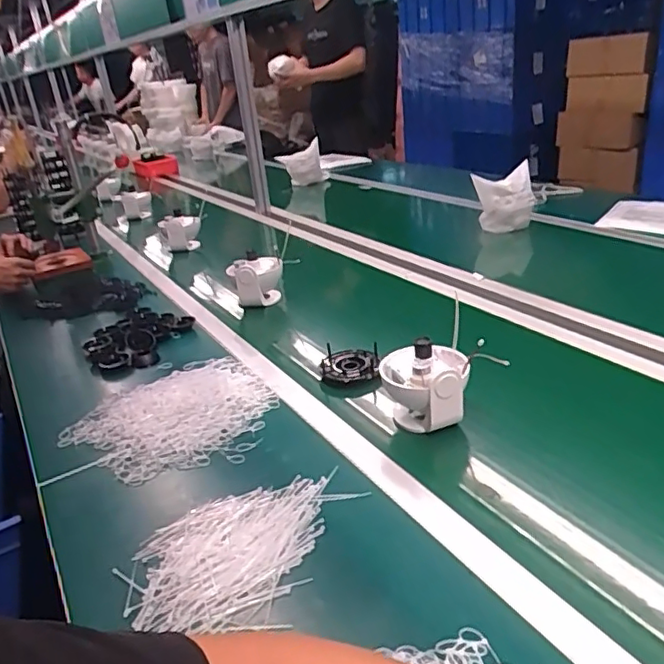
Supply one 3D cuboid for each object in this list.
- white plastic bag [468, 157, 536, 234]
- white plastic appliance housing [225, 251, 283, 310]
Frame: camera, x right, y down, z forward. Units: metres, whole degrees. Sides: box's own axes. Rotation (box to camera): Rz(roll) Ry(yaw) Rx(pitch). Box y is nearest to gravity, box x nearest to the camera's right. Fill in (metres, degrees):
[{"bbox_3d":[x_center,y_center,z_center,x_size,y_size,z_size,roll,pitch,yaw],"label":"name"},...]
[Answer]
[{"bbox_3d":[0.453,-0.344,1.567,0.147,0.152,0.143,-4,25,9],"label":"white plastic bag"},{"bbox_3d":[-0.156,-0.114,1.274,0.104,0.114,0.074,-25,30,-32],"label":"white plastic appliance housing"}]

